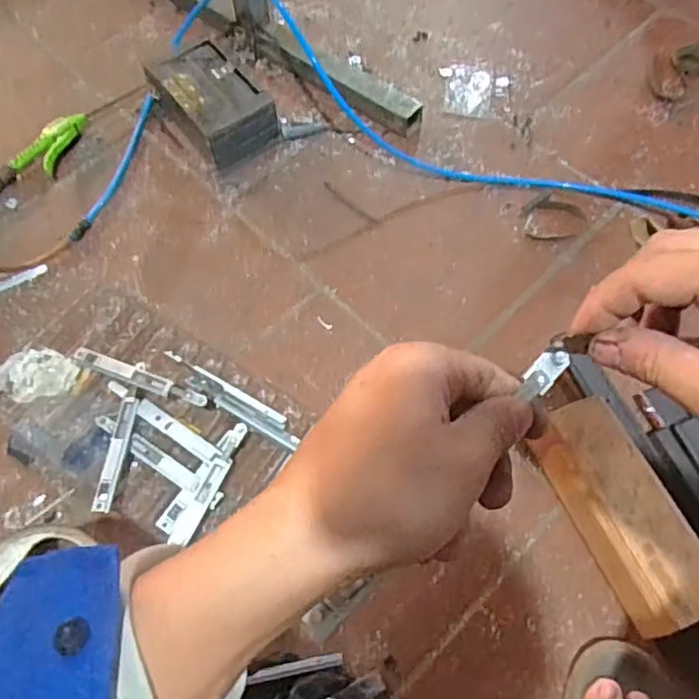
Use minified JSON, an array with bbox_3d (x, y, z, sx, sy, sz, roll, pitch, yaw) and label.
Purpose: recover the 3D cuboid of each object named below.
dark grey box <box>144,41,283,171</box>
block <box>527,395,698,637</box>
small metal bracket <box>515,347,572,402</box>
[{"bbox_3d":[-0.205,-0.372,0.982,0.118,0.078,0.191,-37,68,-16],"label":"dark grey box"},{"bbox_3d":[0.291,0.173,0.700,0.084,0.091,0.236,-23,65,-10],"label":"block"},{"bbox_3d":[0.096,0.012,0.324,0.013,0.006,0.031,39,73,18],"label":"small metal bracket"}]

